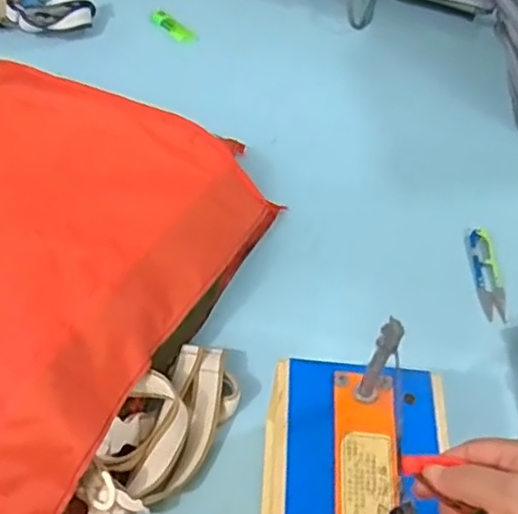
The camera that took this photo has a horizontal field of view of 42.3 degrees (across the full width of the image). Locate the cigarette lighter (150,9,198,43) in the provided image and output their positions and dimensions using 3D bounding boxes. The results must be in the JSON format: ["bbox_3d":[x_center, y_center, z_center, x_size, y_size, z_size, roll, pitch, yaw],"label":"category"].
[{"bbox_3d":[-0.123,-0.329,0.959,0.076,0.013,0.026,36,56,4],"label":"cigarette lighter"}]

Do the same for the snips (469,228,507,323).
[{"bbox_3d":[0.250,0.017,0.736,0.027,0.010,0.121,5,52,-1],"label":"snips"}]

